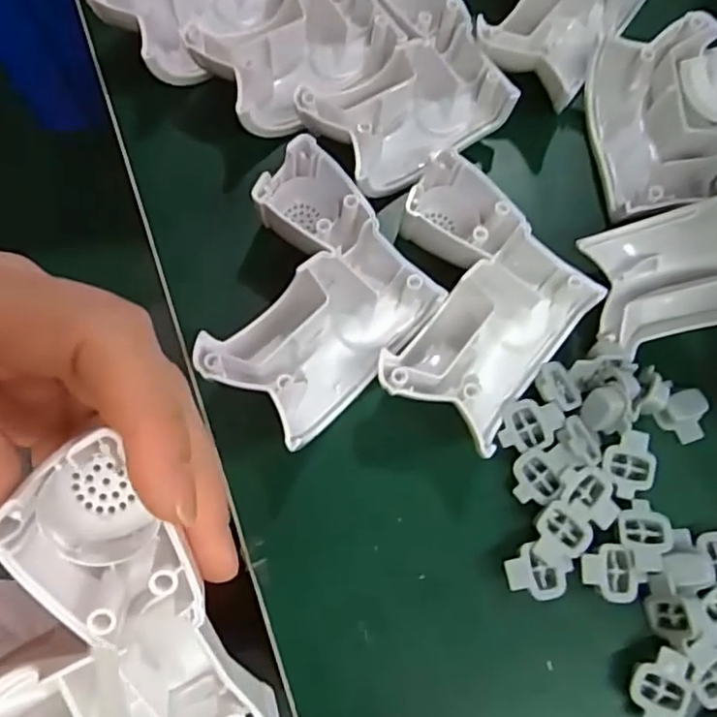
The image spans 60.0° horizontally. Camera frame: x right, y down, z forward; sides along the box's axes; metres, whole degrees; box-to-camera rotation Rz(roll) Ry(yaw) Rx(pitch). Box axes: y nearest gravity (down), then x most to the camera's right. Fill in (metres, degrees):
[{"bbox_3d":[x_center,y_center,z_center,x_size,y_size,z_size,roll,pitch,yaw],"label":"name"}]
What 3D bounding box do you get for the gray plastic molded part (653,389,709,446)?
[{"bbox_3d":[0.141,0.026,0.269,0.021,0.009,0.021,1,73,-2],"label":"gray plastic molded part"}]

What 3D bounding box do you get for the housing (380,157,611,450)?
[{"bbox_3d":[0.044,-0.025,0.257,0.088,0.029,0.099,35,75,8],"label":"housing"}]

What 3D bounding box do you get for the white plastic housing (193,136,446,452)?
[{"bbox_3d":[-0.024,-0.028,0.257,0.090,0.033,0.097,43,76,10],"label":"white plastic housing"}]

